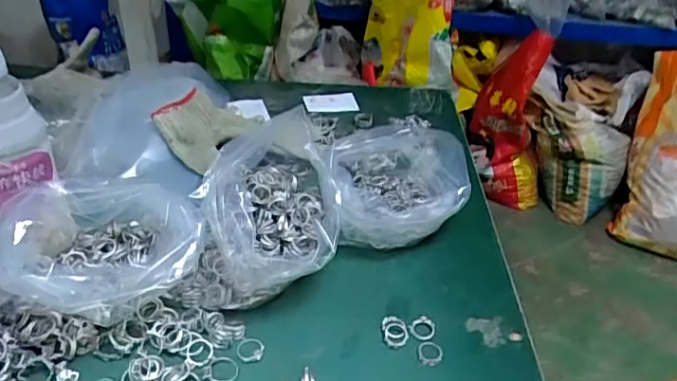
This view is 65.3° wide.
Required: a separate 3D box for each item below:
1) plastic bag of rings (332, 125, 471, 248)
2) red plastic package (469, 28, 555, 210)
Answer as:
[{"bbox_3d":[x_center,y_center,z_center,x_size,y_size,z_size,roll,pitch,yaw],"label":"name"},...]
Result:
[{"bbox_3d":[0.063,-0.002,0.553,0.140,0.082,0.134,2,36,-4],"label":"plastic bag of rings"},{"bbox_3d":[0.599,-0.225,1.792,0.281,0.606,0.215,11,36,7],"label":"red plastic package"}]

